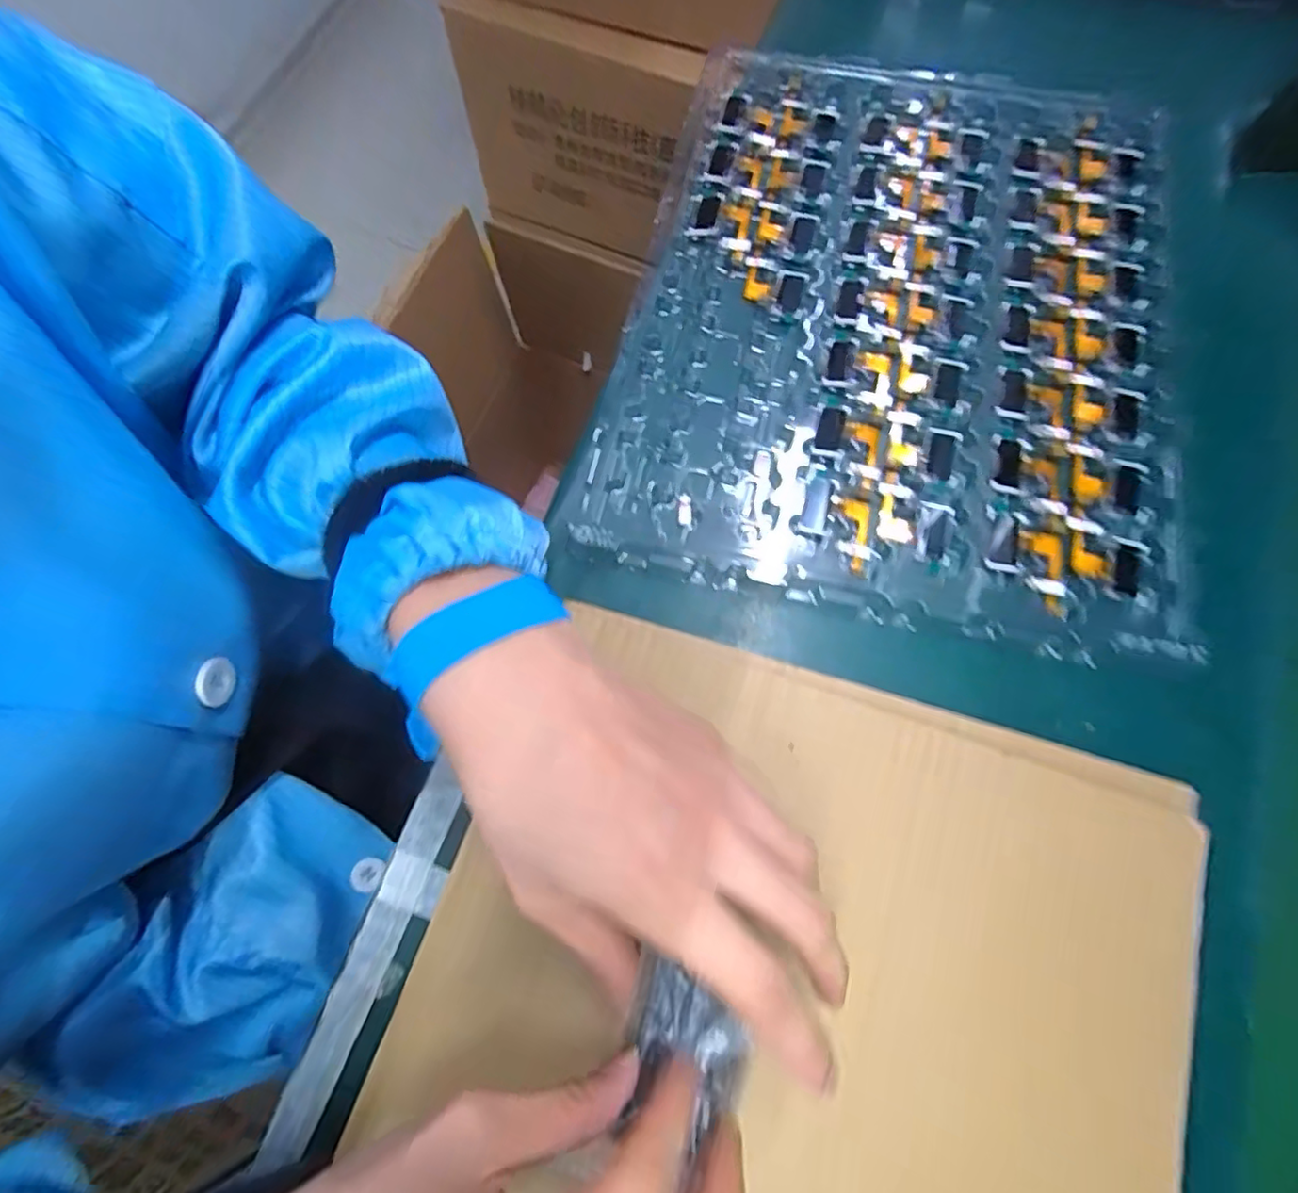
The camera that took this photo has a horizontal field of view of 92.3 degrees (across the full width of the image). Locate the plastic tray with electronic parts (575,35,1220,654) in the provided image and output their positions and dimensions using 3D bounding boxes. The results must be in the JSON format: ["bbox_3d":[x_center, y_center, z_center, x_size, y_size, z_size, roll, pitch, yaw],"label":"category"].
[{"bbox_3d":[0.143,-0.162,0.360,0.294,0.030,0.360,14,74,3],"label":"plastic tray with electronic parts"}]

